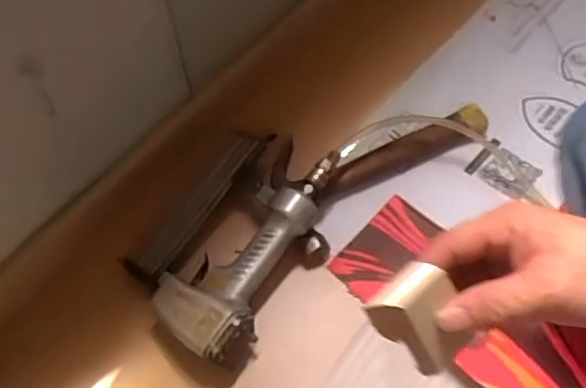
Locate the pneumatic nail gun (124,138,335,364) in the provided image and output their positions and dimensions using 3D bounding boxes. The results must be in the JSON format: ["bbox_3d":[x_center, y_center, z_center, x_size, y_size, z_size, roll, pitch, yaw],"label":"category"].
[{"bbox_3d":[-0.056,0.049,0.719,0.173,0.077,0.264,35,67,18],"label":"pneumatic nail gun"}]

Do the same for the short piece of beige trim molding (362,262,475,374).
[{"bbox_3d":[0.078,0.077,0.389,0.049,0.069,0.026,-27,21,9],"label":"short piece of beige trim molding"}]

